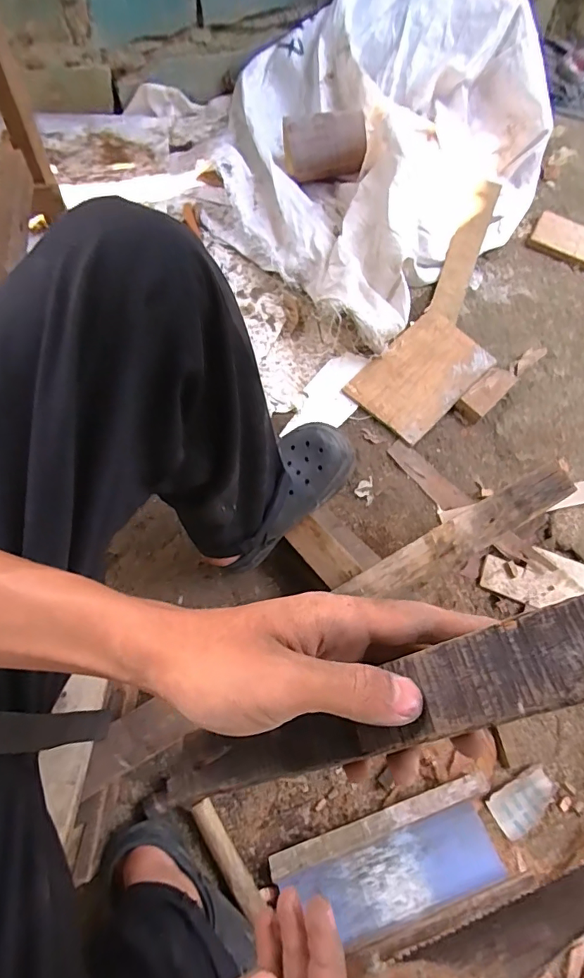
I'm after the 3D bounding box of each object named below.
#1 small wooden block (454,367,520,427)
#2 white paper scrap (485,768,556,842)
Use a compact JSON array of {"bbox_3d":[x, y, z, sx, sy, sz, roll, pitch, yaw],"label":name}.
[{"bbox_3d":[0.369,-0.182,0.896,0.140,0.030,0.056,-41,76,-17],"label":"small wooden block"},{"bbox_3d":[0.327,0.440,0.671,0.100,0.012,0.061,-25,72,-13],"label":"white paper scrap"}]

